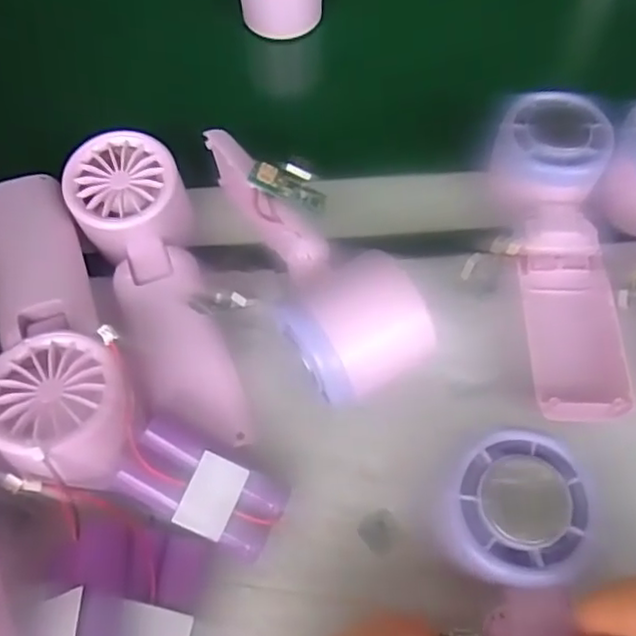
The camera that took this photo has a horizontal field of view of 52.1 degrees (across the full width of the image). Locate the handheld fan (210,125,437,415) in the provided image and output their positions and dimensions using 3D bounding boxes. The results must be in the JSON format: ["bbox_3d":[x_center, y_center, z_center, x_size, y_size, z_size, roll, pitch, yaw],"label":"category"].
[{"bbox_3d":[-0.005,-0.022,0.301,0.056,0.049,0.135,-28,66,-12],"label":"handheld fan"}]

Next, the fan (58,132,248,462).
[{"bbox_3d":[-0.076,-0.016,0.303,0.056,0.040,0.160,-20,65,-8],"label":"fan"}]

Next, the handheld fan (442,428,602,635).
[{"bbox_3d":[0.081,0.123,0.225,0.051,0.024,0.163,-8,78,-2],"label":"handheld fan"}]

